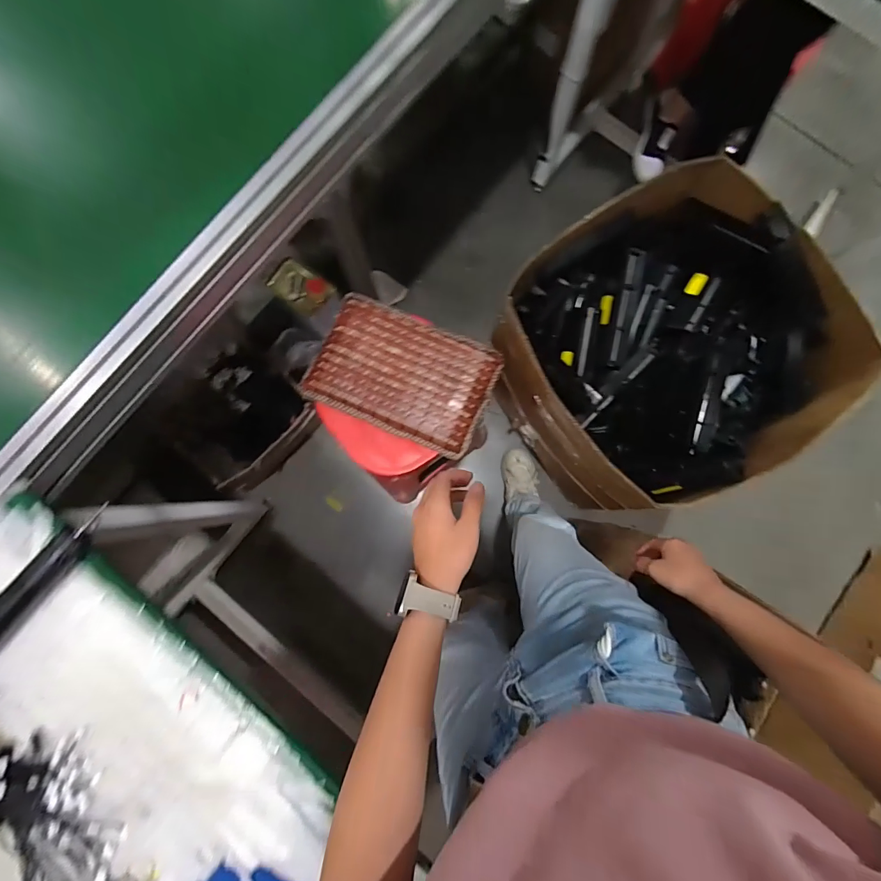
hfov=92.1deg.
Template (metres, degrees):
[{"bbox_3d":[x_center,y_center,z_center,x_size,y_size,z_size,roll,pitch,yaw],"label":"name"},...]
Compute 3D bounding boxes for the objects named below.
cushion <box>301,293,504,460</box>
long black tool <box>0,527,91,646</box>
[{"bbox_3d":[-0.070,-0.132,0.833,0.335,0.039,0.226,23,85,4],"label":"cushion"},{"bbox_3d":[-0.492,0.188,0.491,0.041,0.031,0.197,41,87,5],"label":"long black tool"}]

